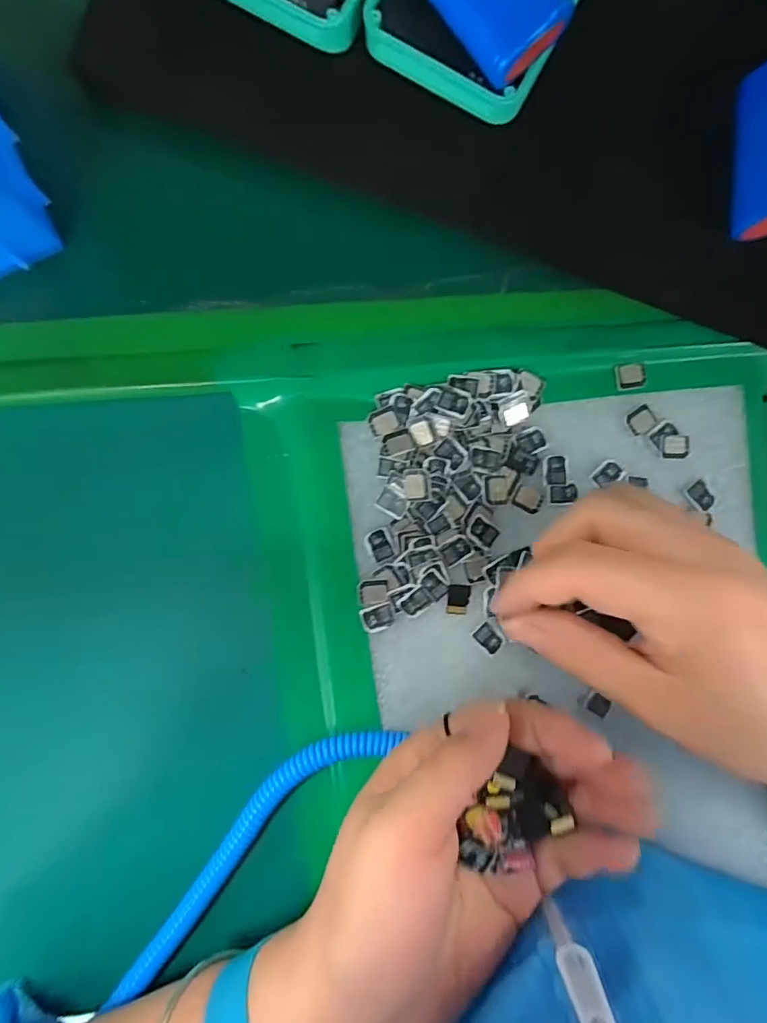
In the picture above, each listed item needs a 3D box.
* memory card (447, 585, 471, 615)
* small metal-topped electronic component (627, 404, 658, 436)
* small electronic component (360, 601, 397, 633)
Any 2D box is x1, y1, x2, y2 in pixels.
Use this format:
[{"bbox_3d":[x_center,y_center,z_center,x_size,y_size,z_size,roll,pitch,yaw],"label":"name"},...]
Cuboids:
[{"bbox_3d":[0.036,0.042,0.240,0.010,0.004,0.014,6,94,0],"label":"memory card"},{"bbox_3d":[0.126,-0.045,0.246,0.014,0.004,0.012,-36,95,-2],"label":"small metal-topped electronic component"},{"bbox_3d":[-0.002,0.051,0.238,0.016,0.004,0.012,-20,94,-4],"label":"small electronic component"}]

